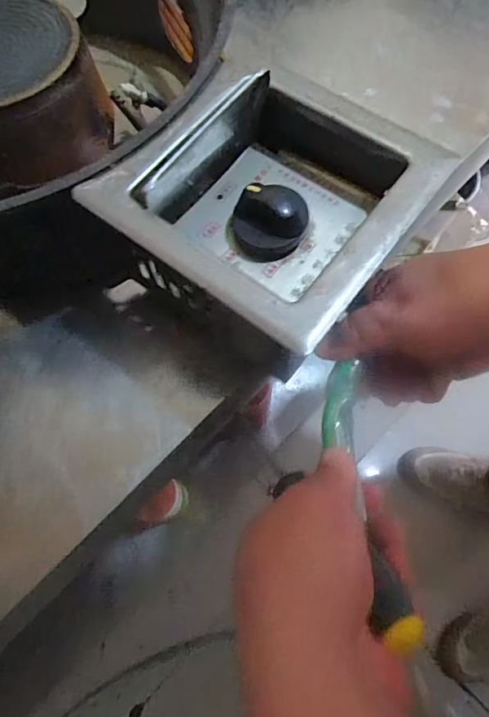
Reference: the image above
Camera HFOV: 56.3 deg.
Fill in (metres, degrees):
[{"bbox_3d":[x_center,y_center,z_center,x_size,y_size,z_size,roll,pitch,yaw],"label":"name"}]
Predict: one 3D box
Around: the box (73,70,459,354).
[{"bbox_3d":[0.015,-0.084,0.248,0.137,0.048,0.133,35,76,16],"label":"box"}]

